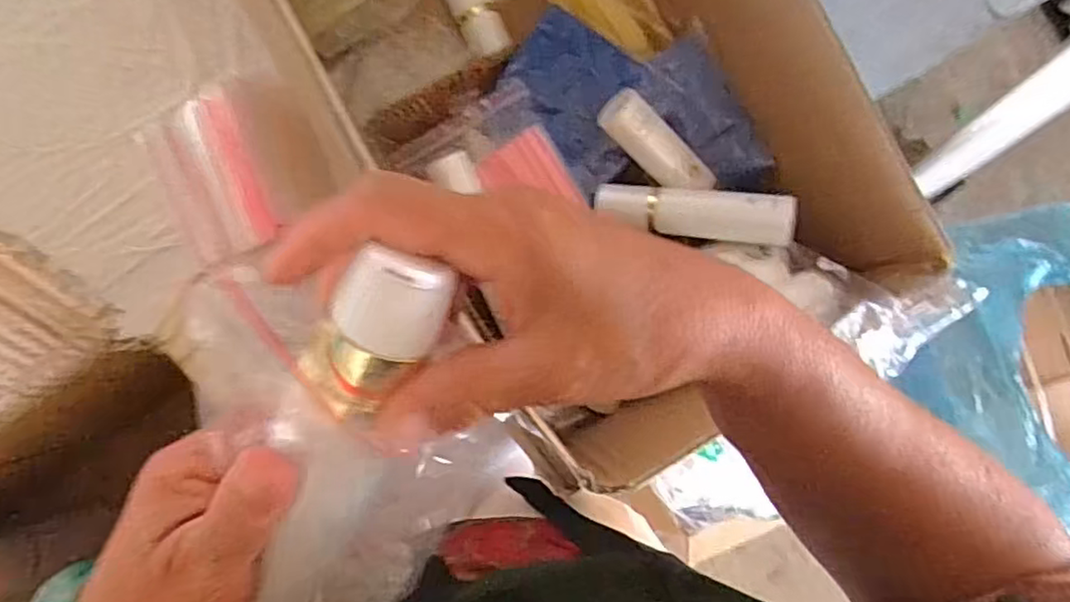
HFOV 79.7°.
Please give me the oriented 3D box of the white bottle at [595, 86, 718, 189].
[{"bbox_3d":[0.110,-0.136,0.574,0.119,0.035,0.035,38,81,-18],"label":"white bottle"}]

